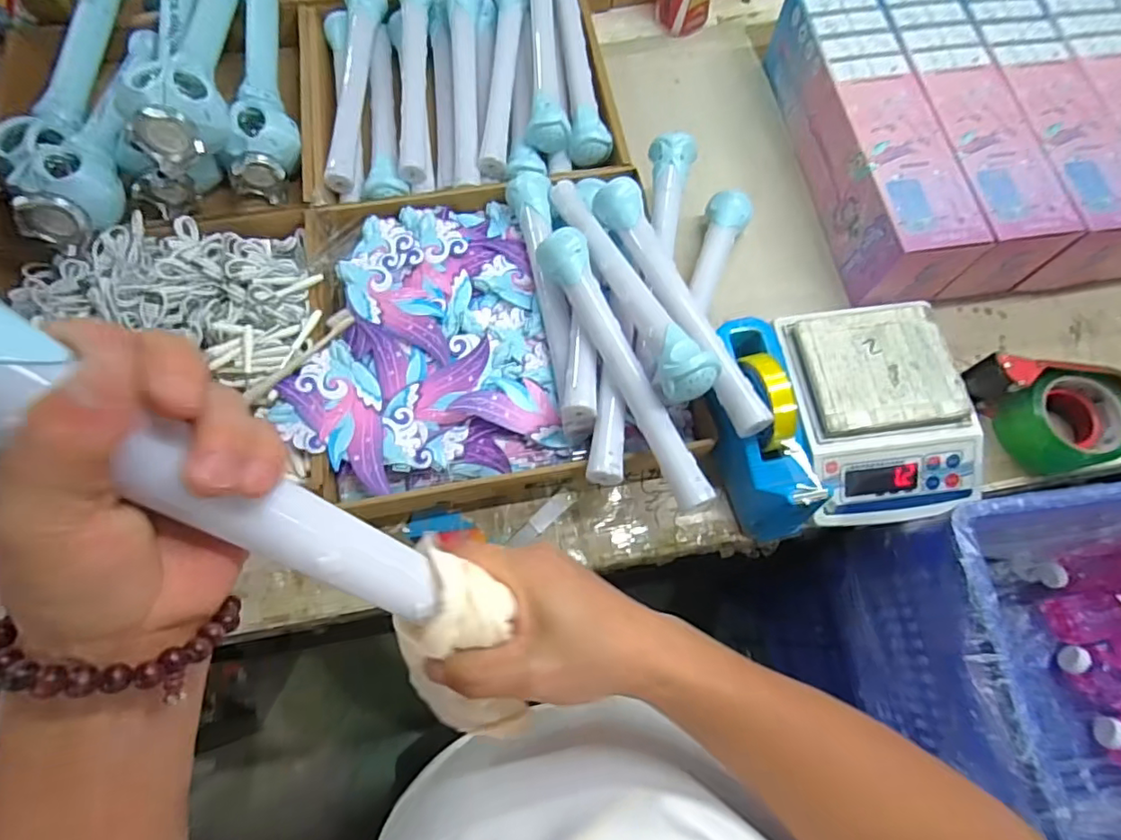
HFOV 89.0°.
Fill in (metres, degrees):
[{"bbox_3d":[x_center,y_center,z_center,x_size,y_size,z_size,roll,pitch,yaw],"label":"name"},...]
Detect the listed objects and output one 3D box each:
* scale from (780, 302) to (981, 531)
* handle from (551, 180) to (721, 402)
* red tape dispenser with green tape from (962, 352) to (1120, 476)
[{"bbox_3d":[0.323,-0.011,0.588,0.174,0.064,0.227,-12,71,-6],"label":"scale"},{"bbox_3d":[0.063,-0.148,0.582,0.051,0.039,0.316,-21,58,-9],"label":"handle"},{"bbox_3d":[0.507,-0.003,0.595,0.136,0.074,0.098,9,70,2],"label":"red tape dispenser with green tape"}]

